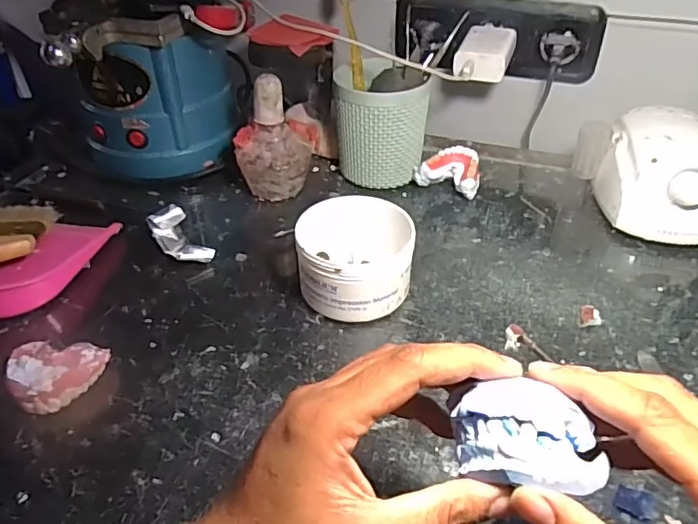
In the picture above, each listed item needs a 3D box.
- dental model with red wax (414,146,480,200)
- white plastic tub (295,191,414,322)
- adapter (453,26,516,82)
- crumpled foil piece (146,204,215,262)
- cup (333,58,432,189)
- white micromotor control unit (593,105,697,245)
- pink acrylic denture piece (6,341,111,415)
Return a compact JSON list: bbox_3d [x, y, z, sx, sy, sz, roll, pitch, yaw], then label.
[{"bbox_3d":[0.104,-0.092,0.589,0.065,0.037,0.053,9,40,12],"label":"dental model with red wax"},{"bbox_3d":[0.005,-0.002,0.449,0.089,0.069,0.077,-6,39,-6],"label":"white plastic tub"},{"bbox_3d":[0.145,-0.221,0.594,0.054,0.034,0.078,12,41,16],"label":"adapter"},{"bbox_3d":[-0.155,-0.021,0.513,0.033,0.032,0.076,-26,45,-28],"label":"crumpled foil piece"},{"bbox_3d":[0.033,-0.140,0.588,0.093,0.113,0.088,-1,39,0],"label":"cup"},{"bbox_3d":[0.297,-0.081,0.536,0.095,0.085,0.131,1,39,3],"label":"white micromotor control unit"},{"bbox_3d":[-0.206,0.077,0.389,0.061,0.025,0.055,2,39,3],"label":"pink acrylic denture piece"}]

